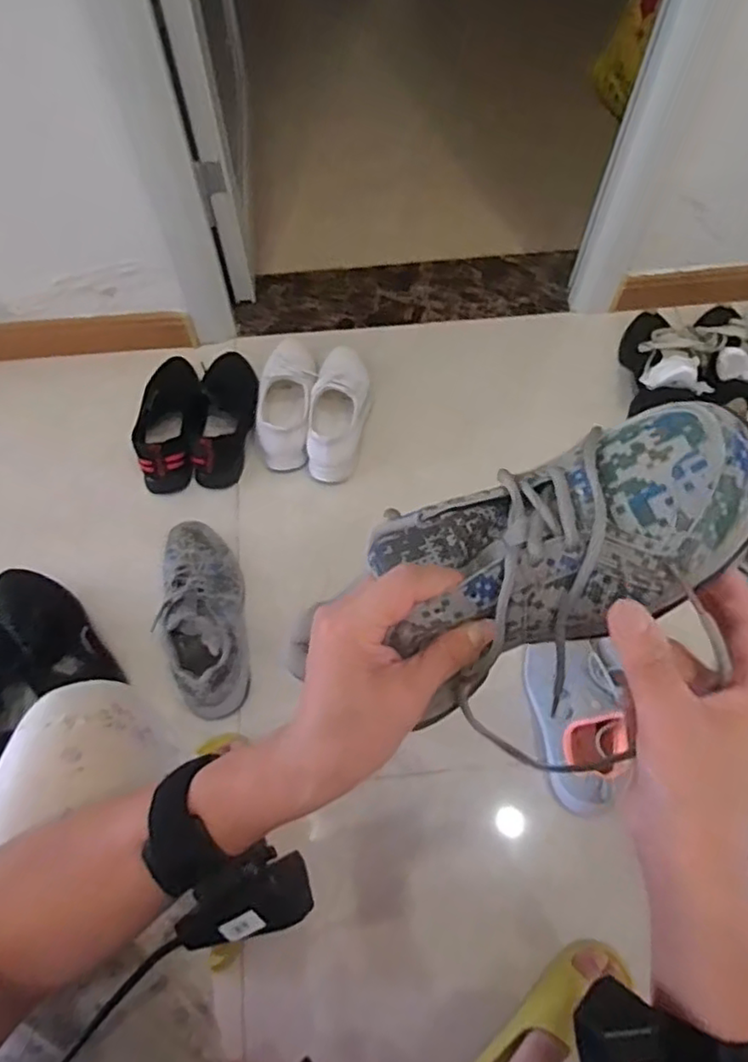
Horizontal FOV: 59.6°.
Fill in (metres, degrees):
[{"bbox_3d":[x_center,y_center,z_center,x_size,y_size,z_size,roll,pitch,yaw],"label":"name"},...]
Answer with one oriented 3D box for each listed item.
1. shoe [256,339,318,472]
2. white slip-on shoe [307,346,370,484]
[{"bbox_3d":[-0.141,-0.220,1.067,0.089,0.089,0.247,2,63,1],"label":"shoe"},{"bbox_3d":[-0.054,-0.204,1.051,0.085,0.088,0.247,5,63,2],"label":"white slip-on shoe"}]

